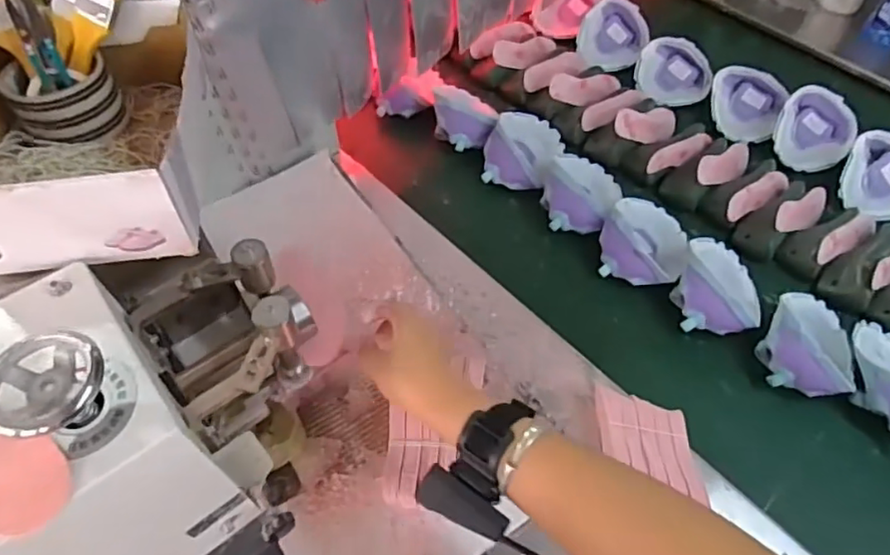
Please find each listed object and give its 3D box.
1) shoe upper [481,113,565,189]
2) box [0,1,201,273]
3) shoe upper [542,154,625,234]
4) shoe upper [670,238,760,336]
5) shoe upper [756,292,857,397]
[{"bbox_3d":[0.121,-0.199,0.919,0.100,0.047,0.149,25,60,11],"label":"shoe upper"},{"bbox_3d":[-0.298,-0.126,0.492,0.183,0.096,0.235,-7,59,-8],"label":"box"},{"bbox_3d":[0.197,-0.127,0.864,0.106,0.052,0.147,25,60,11],"label":"shoe upper"},{"bbox_3d":[0.356,0.011,0.773,0.111,0.053,0.148,23,60,10],"label":"shoe upper"},{"bbox_3d":[0.444,0.075,0.727,0.114,0.058,0.133,14,59,5],"label":"shoe upper"}]

